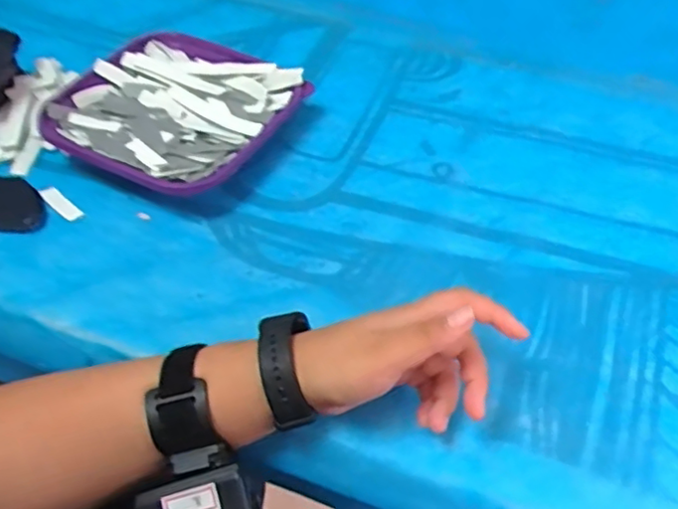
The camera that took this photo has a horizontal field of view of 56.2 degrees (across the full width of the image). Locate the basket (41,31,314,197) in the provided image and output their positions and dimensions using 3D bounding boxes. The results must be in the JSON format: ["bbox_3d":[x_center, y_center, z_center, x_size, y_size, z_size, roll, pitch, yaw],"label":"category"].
[{"bbox_3d":[-0.151,-0.121,0.546,0.189,0.054,0.168,19,48,16],"label":"basket"}]

